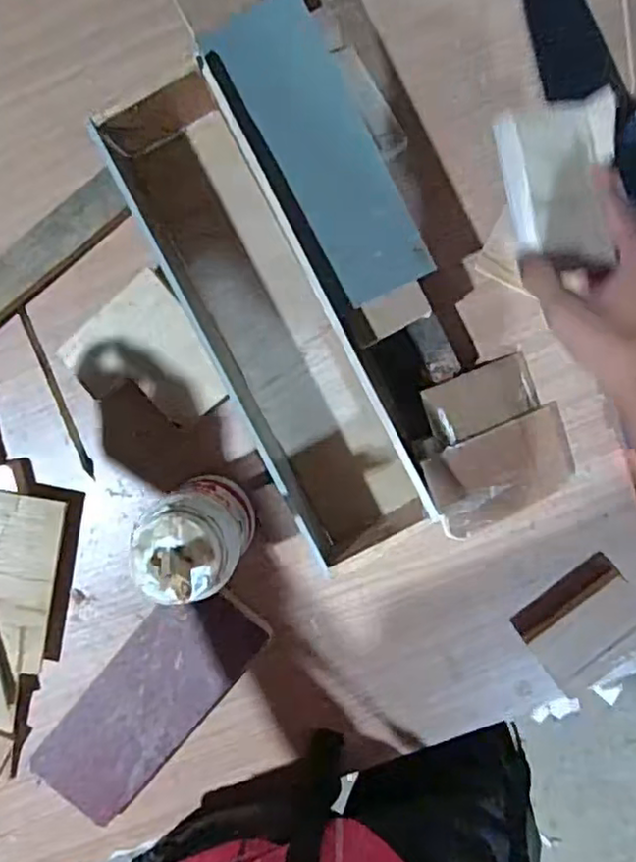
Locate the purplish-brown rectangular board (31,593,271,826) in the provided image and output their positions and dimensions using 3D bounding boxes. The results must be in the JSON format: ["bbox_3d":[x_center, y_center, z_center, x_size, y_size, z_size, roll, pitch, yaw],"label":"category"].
[{"bbox_3d":[-0.149,0.238,0.562,0.097,0.020,0.238,40,94,-1],"label":"purplish-brown rectangular board"}]

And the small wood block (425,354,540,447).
[{"bbox_3d":[0.136,-0.027,0.523,0.105,0.015,0.051,-22,93,-23],"label":"small wood block"}]

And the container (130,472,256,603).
[{"bbox_3d":[-0.093,0.079,0.488,0.077,0.135,0.070,24,94,0],"label":"container"}]

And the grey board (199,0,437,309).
[{"bbox_3d":[0.006,-0.209,0.474,0.073,0.009,0.227,-29,94,4],"label":"grey board"}]

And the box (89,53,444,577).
[{"bbox_3d":[-0.042,-0.088,0.504,0.113,0.082,0.397,-27,93,4],"label":"box"}]

